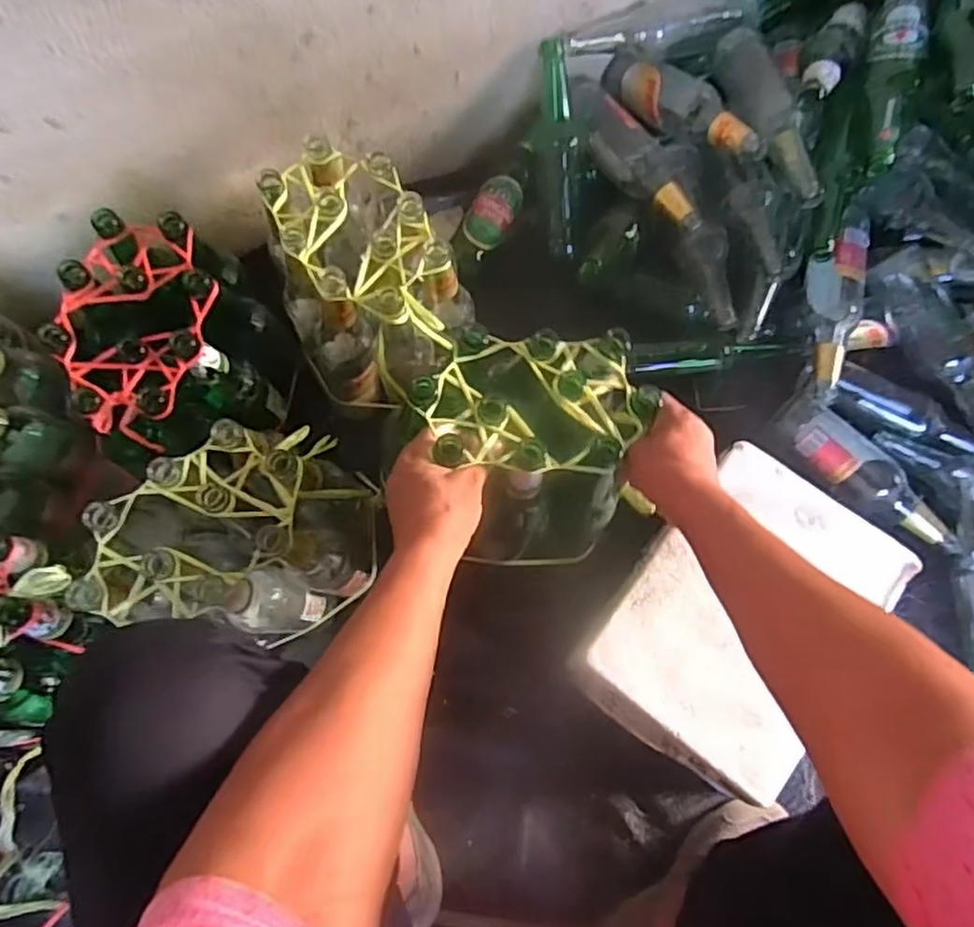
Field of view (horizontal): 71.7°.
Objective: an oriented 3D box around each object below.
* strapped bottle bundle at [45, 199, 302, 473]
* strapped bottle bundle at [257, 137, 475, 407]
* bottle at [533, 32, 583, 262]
[{"bbox_3d":[-0.345,-0.108,0.780,0.182,0.281,0.220,2,74,1],"label":"strapped bottle bundle"},{"bbox_3d":[-0.140,-0.197,0.784,0.192,0.206,0.238,-30,76,-8],"label":"strapped bottle bundle"},{"bbox_3d":[0.092,-0.404,0.890,0.059,0.072,0.256,-6,109,-2],"label":"bottle"}]

